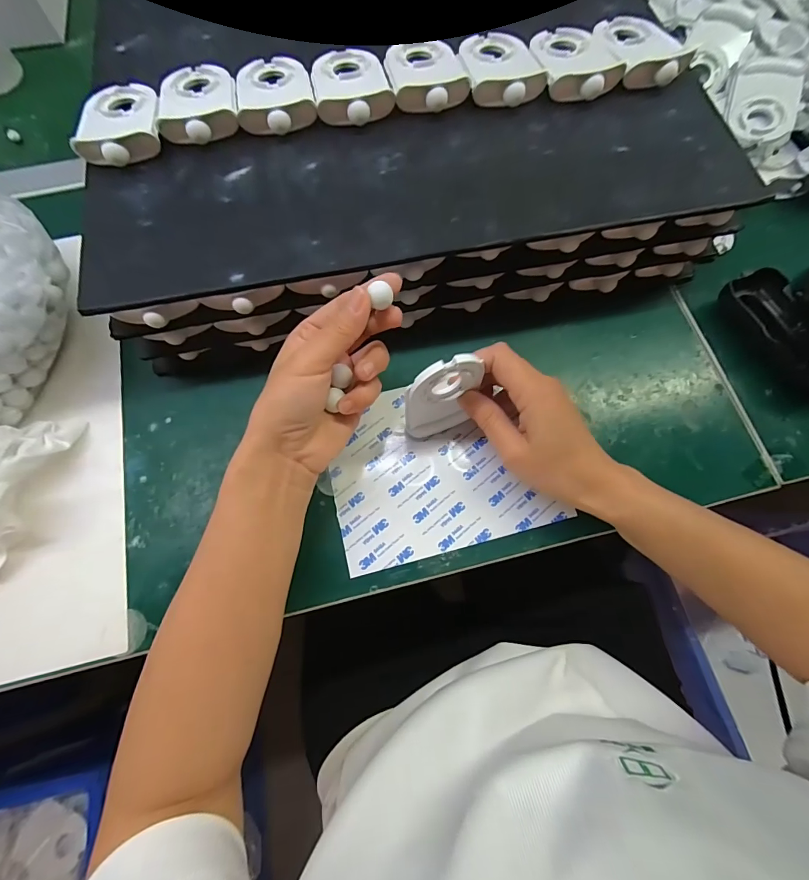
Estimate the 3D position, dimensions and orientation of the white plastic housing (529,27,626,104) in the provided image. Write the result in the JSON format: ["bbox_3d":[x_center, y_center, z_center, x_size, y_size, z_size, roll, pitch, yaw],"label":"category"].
[{"bbox_3d":[0.135,-0.303,0.313,0.058,0.018,0.082,-10,72,-3],"label":"white plastic housing"}]

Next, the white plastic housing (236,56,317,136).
[{"bbox_3d":[-0.102,-0.273,0.308,0.057,0.016,0.084,-12,72,-4],"label":"white plastic housing"}]

